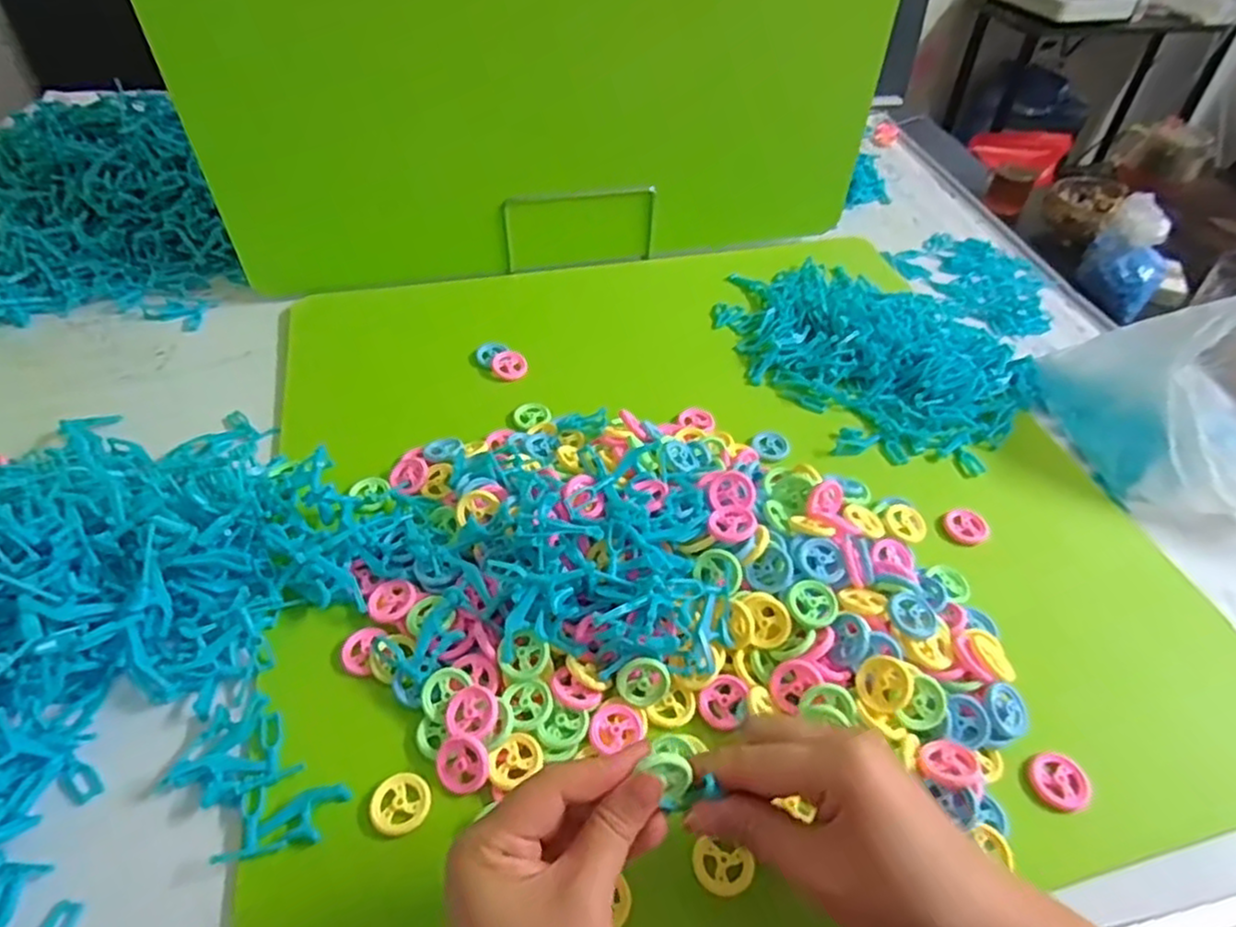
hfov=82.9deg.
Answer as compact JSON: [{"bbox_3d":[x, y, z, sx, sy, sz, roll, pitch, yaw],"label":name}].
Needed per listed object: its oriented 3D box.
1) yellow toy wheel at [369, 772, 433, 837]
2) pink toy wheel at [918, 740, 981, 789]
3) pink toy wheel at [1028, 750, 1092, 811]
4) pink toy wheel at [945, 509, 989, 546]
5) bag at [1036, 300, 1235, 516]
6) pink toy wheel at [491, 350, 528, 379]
[{"bbox_3d":[-0.113,0.177,0.364,0.030,0.006,0.028,2,45,-2],"label":"yellow toy wheel"},{"bbox_3d":[0.176,0.159,0.374,0.029,0.004,0.027,-5,35,4],"label":"pink toy wheel"},{"bbox_3d":[0.243,0.174,0.384,0.028,0.006,0.030,2,45,-2],"label":"pink toy wheel"},{"bbox_3d":[0.252,0.045,0.506,0.029,0.011,0.024,25,49,20],"label":"pink toy wheel"},{"bbox_3d":[0.433,-0.052,0.525,0.129,0.122,0.202,-16,51,-18],"label":"bag"},{"bbox_3d":[-0.093,-0.084,0.601,0.030,0.004,0.027,12,68,1],"label":"pink toy wheel"}]

